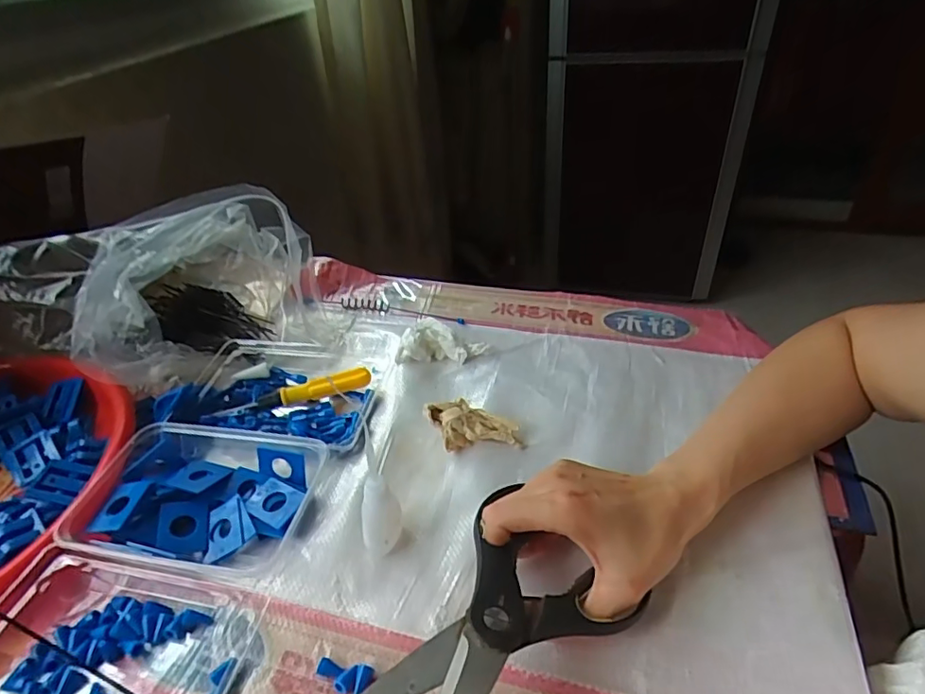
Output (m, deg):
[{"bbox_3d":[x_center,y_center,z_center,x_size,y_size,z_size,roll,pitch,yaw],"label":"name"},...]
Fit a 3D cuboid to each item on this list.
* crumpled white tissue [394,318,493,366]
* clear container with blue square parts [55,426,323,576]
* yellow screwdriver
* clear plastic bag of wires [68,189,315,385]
[{"bbox_3d":[-0.025,0.000,0.537,0.077,0.027,0.059,20,44,28],"label":"crumpled white tissue"},{"bbox_3d":[-0.196,0.109,0.415,0.165,0.036,0.122,1,39,8],"label":"clear container with blue square parts"},{"bbox_3d":[-0.154,0.045,0.490,0.143,0.022,0.015,-14,39,-12],"label":"yellow screwdriver"},{"bbox_3d":[-0.267,-0.064,0.549,0.184,0.108,0.189,-4,38,1],"label":"clear plastic bag of wires"}]

